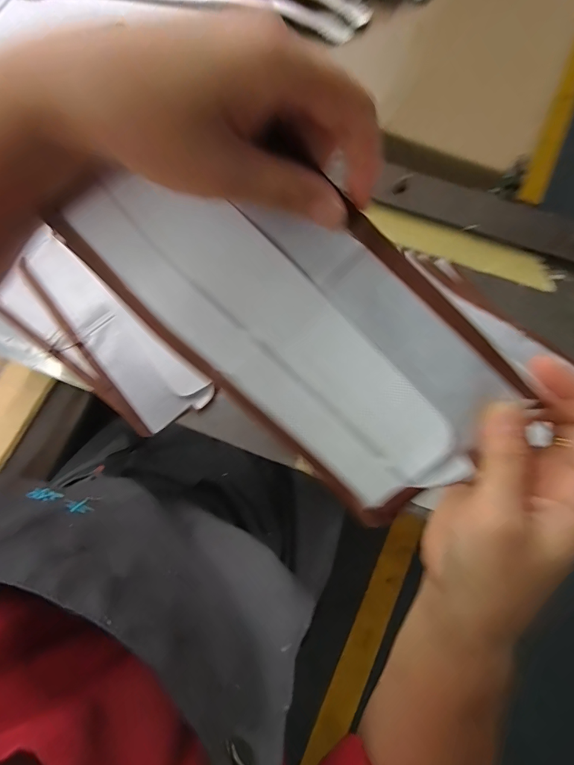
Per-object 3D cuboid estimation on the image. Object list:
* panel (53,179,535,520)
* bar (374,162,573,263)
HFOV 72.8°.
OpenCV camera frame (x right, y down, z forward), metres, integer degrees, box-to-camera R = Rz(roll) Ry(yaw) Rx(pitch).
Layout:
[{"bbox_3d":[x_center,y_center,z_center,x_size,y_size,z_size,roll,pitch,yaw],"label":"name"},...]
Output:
[{"bbox_3d":[0.002,-0.029,0.180,0.213,0.017,0.103,43,110,-6],"label":"panel"},{"bbox_3d":[0.194,-0.161,0.378,0.213,0.011,0.038,21,107,7],"label":"bar"}]

